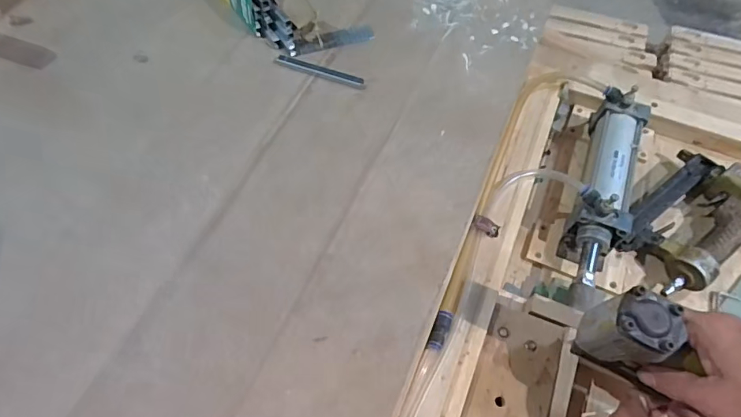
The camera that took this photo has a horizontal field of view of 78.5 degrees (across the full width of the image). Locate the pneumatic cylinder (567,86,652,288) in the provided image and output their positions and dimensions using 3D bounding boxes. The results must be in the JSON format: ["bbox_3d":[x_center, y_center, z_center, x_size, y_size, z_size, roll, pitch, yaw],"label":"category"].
[{"bbox_3d":[0.308,-0.029,0.594,0.074,0.084,0.286,23,63,12],"label":"pneumatic cylinder"}]

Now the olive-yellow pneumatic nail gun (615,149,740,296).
[{"bbox_3d":[0.435,0.015,0.593,0.219,0.059,0.155,-32,66,-17],"label":"olive-yellow pneumatic nail gun"}]

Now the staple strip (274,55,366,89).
[{"bbox_3d":[-0.061,-0.166,0.550,0.116,0.004,0.017,21,62,9],"label":"staple strip"}]

